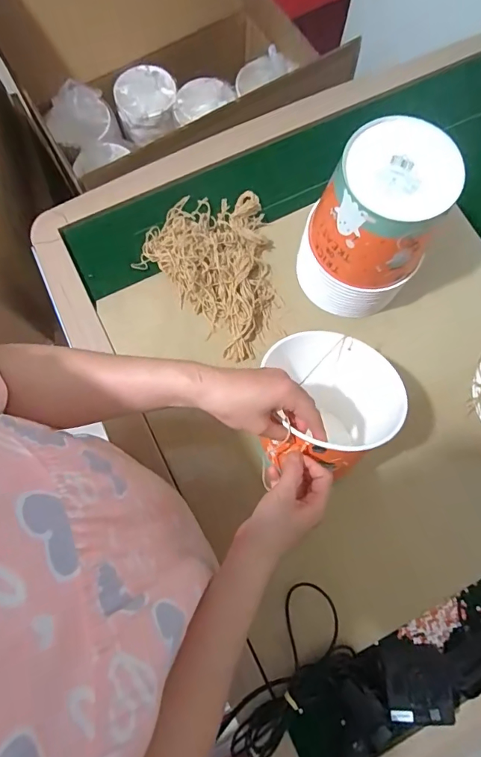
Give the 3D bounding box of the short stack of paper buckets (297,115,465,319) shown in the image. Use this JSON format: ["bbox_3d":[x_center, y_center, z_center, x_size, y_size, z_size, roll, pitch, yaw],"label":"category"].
[{"bbox_3d":[0.166,-0.187,0.564,0.149,0.228,0.146,36,78,7],"label":"short stack of paper buckets"}]

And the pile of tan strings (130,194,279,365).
[{"bbox_3d":[-0.023,-0.190,0.664,0.260,0.039,0.225,41,79,8],"label":"pile of tan strings"}]

